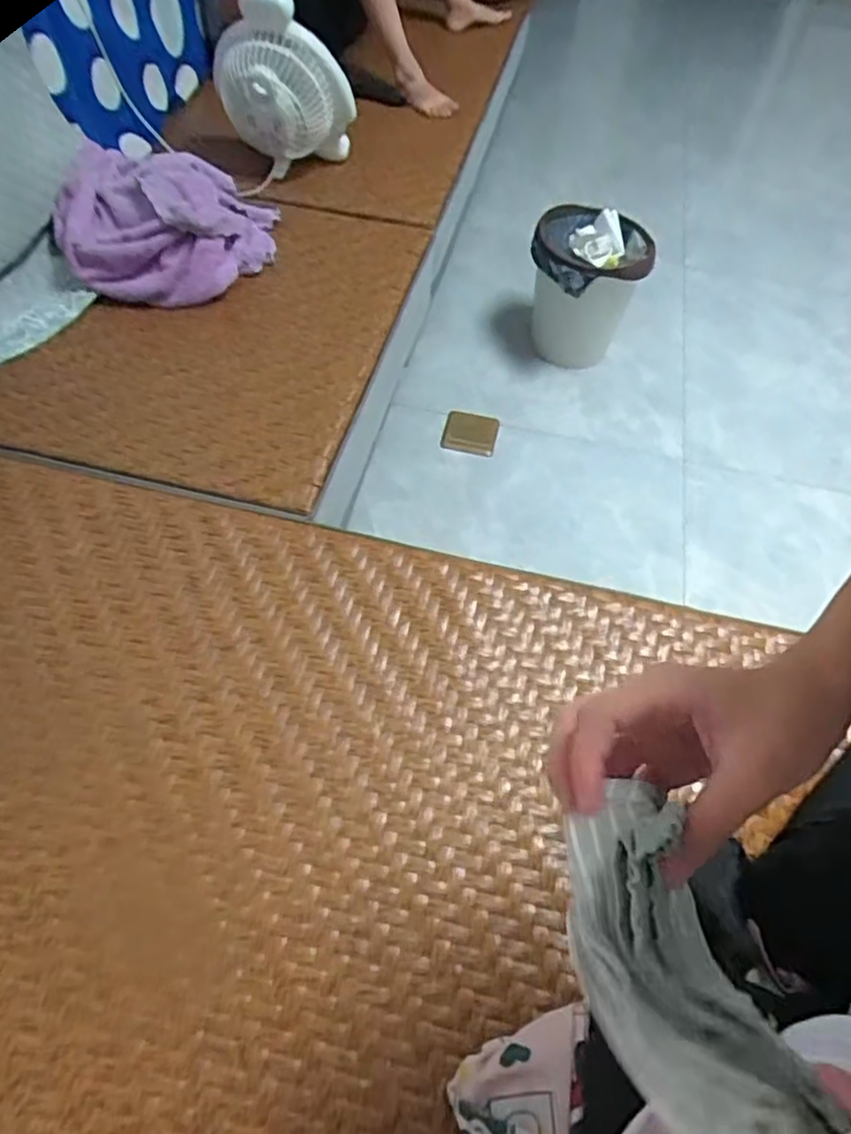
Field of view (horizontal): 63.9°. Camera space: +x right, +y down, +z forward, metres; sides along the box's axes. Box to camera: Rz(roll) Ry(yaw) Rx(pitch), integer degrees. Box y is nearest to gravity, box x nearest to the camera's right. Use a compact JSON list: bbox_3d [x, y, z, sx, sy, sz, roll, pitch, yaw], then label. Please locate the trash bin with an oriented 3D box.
[{"bbox_3d":[0.367,-0.642,1.598,0.259,0.289,0.300,12,55,4],"label":"trash bin"}]

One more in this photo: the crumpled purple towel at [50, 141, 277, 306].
[{"bbox_3d":[-0.423,-0.554,1.098,0.321,0.134,0.273,1,57,-4],"label":"crumpled purple towel"}]

